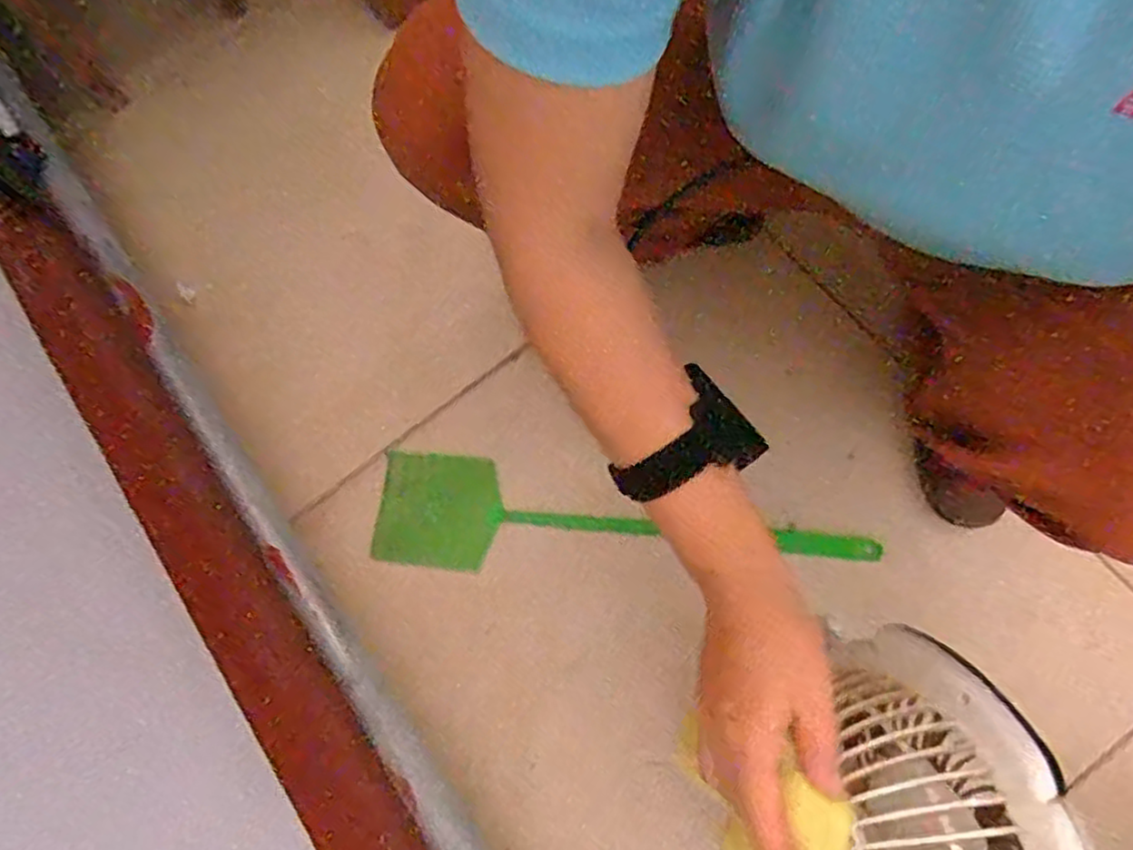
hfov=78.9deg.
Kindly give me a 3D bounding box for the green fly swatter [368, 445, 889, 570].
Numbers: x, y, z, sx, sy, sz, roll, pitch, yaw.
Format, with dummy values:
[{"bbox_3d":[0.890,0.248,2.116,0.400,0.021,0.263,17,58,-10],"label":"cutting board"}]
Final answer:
[{"bbox_3d":[0.046,0.102,0.668,0.476,0.018,0.113,6,67,6],"label":"green fly swatter"}]

